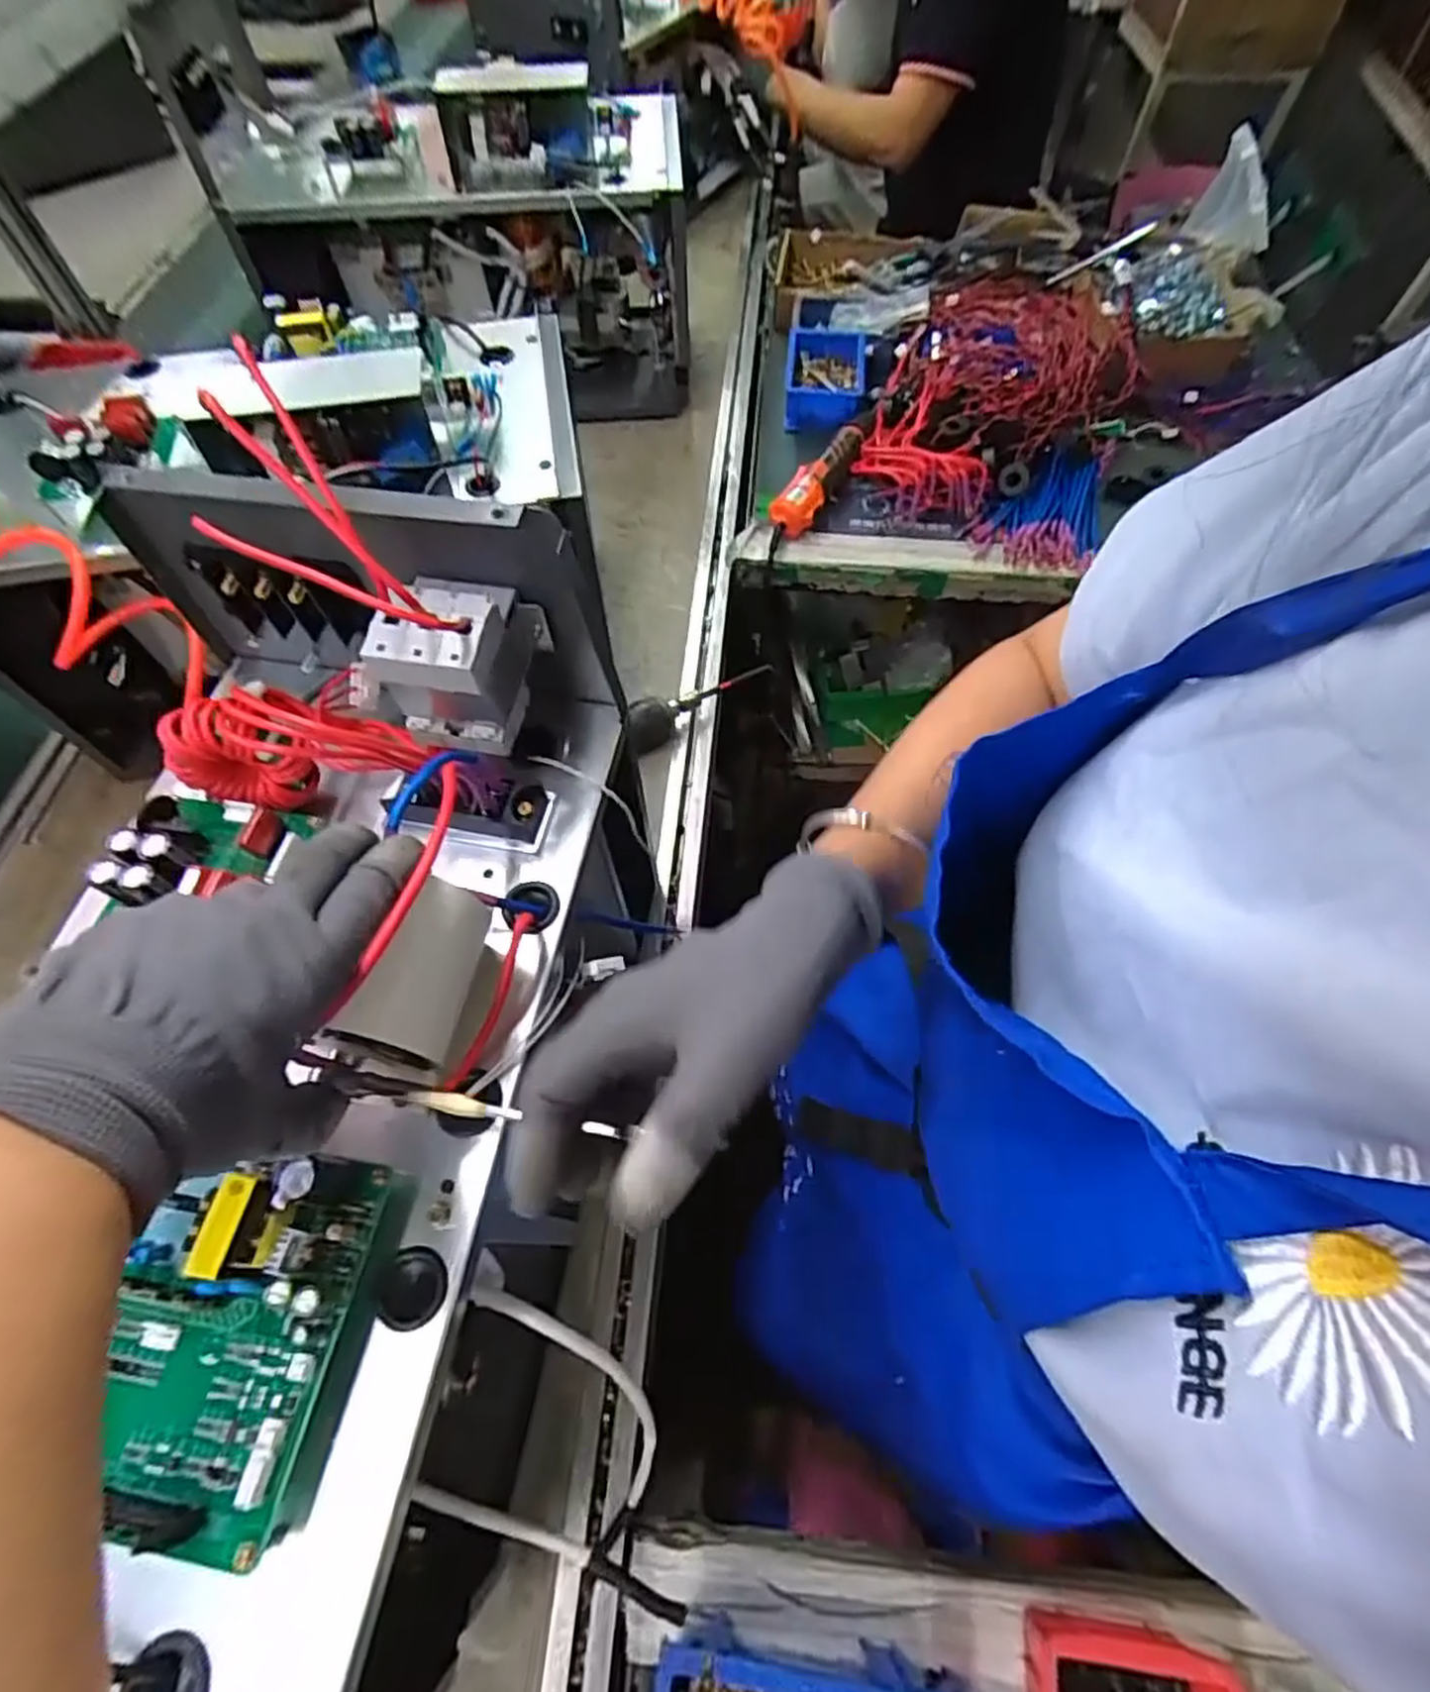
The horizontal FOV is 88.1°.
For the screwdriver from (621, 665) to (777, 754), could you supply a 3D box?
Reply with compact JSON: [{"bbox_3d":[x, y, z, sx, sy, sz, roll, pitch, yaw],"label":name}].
[{"bbox_3d":[-0.025,-0.148,0.759,0.178,0.042,0.046,-36,67,-18],"label":"screwdriver"}]

